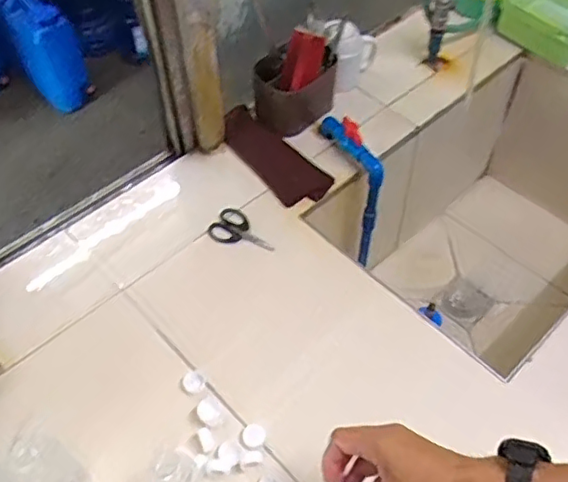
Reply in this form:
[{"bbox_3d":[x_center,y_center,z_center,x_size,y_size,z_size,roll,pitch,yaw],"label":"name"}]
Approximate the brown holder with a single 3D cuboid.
[{"bbox_3d":[0.023,-0.279,1.047,0.098,0.122,0.139,33,59,24],"label":"brown holder"}]

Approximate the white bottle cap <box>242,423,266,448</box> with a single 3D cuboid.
[{"bbox_3d":[-0.037,0.240,0.721,0.028,0.008,0.030,-1,52,1],"label":"white bottle cap"}]

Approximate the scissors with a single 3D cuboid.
[{"bbox_3d":[-0.064,-0.012,0.925,0.108,0.012,0.066,23,56,18],"label":"scissors"}]

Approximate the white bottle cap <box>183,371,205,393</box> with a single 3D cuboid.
[{"bbox_3d":[-0.118,0.184,0.764,0.026,0.011,0.026,-1,52,1],"label":"white bottle cap"}]

